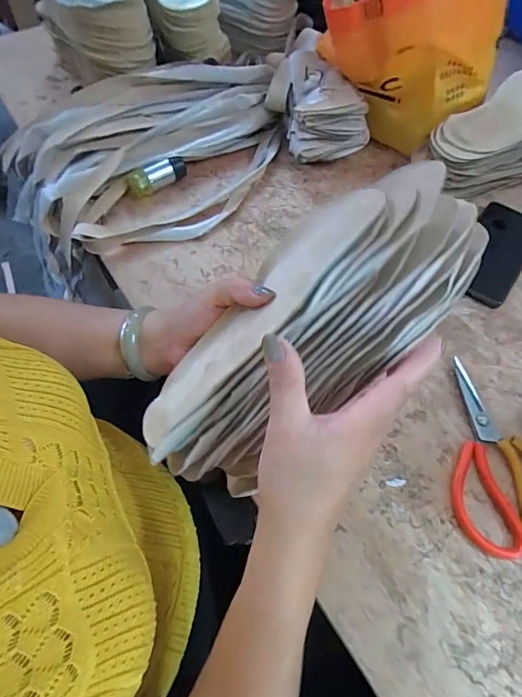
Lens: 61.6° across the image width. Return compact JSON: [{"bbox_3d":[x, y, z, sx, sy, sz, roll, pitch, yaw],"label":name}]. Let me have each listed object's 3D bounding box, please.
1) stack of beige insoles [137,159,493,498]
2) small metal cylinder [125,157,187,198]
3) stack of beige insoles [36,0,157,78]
[{"bbox_3d":[0.025,-0.018,0.317,0.272,0.063,0.117,-41,64,9],"label":"stack of beige insoles"},{"bbox_3d":[-0.141,-0.234,0.594,0.084,0.032,0.023,-21,62,-13],"label":"small metal cylinder"},{"bbox_3d":[-0.248,-0.495,0.650,0.110,0.099,0.214,-28,63,-16],"label":"stack of beige insoles"}]

